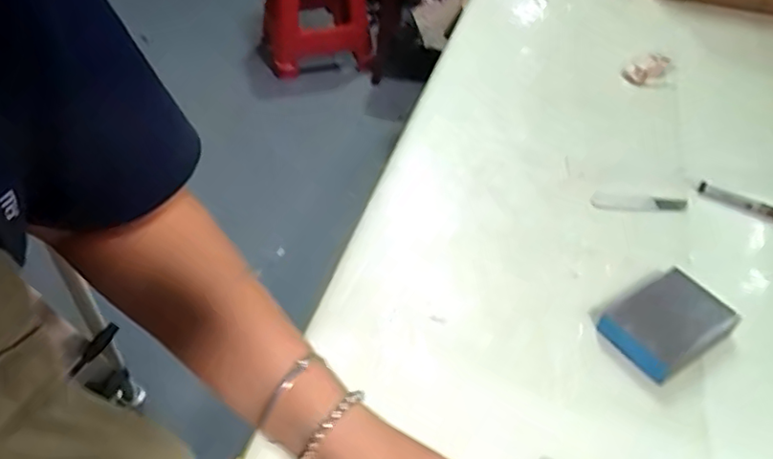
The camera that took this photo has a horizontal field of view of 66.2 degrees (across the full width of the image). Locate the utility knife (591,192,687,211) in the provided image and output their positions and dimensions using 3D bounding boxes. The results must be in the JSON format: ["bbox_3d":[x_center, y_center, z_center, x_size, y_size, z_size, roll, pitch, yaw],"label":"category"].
[{"bbox_3d":[0.266,-0.028,0.623,0.099,0.005,0.023,2,45,3],"label":"utility knife"}]

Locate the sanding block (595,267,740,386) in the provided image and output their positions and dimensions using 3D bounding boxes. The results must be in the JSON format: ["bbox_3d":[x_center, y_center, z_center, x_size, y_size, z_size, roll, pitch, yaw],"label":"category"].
[{"bbox_3d":[0.236,0.082,0.501,0.097,0.029,0.067,-24,49,-22],"label":"sanding block"}]

